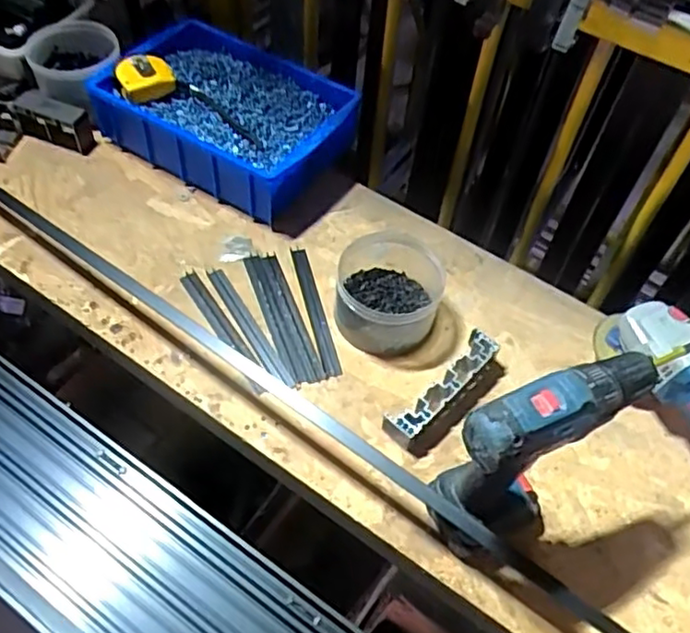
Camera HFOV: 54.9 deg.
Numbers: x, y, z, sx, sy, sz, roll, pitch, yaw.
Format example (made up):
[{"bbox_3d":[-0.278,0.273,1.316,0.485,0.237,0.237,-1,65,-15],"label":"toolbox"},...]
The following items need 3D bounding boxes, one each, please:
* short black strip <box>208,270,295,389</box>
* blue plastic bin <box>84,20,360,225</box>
[{"bbox_3d":[-0.106,0.011,0.729,0.020,0.012,0.171,-26,61,-21],"label":"short black strip"},{"bbox_3d":[-0.163,-0.267,0.844,0.312,0.087,0.197,31,58,15],"label":"blue plastic bin"}]

